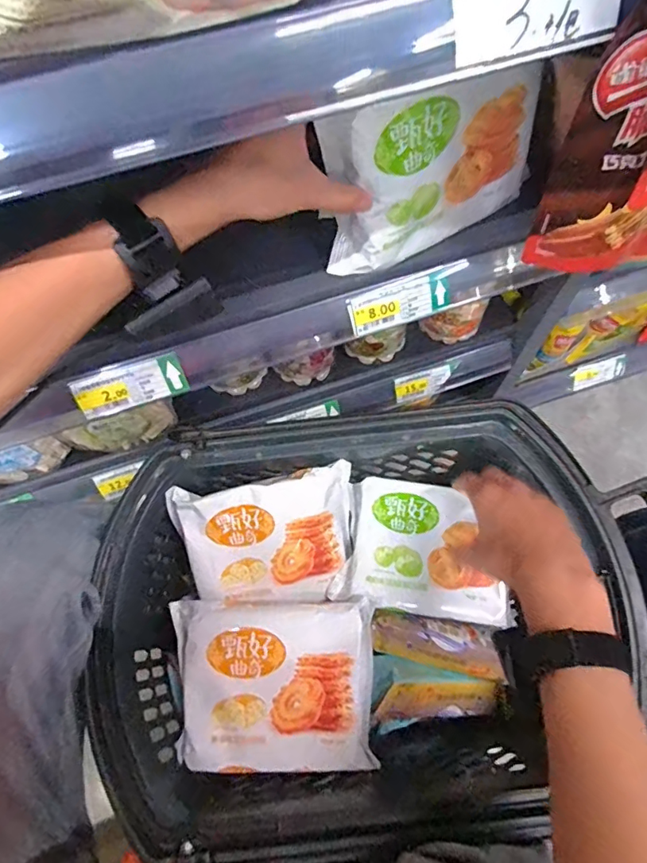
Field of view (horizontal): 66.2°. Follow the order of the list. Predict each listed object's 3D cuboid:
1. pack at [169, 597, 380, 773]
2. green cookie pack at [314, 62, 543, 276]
[{"bbox_3d":[-0.048,0.247,0.484,0.192,0.037,0.151,-2,68,1],"label":"pack"},{"bbox_3d":[0.095,-0.210,0.398,0.187,0.126,0.049,-20,69,-6],"label":"green cookie pack"}]

